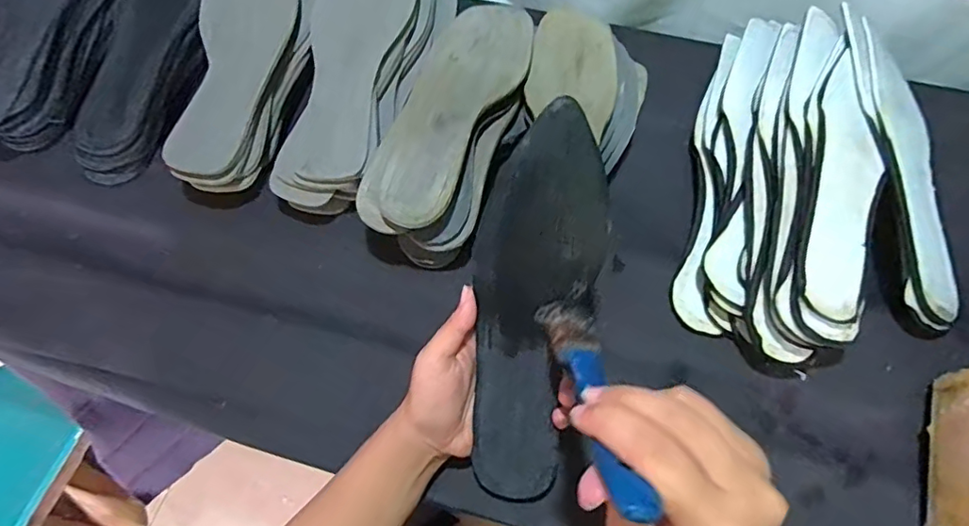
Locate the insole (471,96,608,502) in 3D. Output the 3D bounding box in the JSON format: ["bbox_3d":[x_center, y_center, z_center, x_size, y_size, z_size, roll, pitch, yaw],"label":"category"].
[{"bbox_3d":[0.029,0.033,0.348,0.074,0.008,0.252,8,103,5],"label":"insole"}]

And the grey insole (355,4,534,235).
[{"bbox_3d":[-0.025,-0.131,0.447,0.079,0.022,0.244,19,63,11],"label":"grey insole"}]

